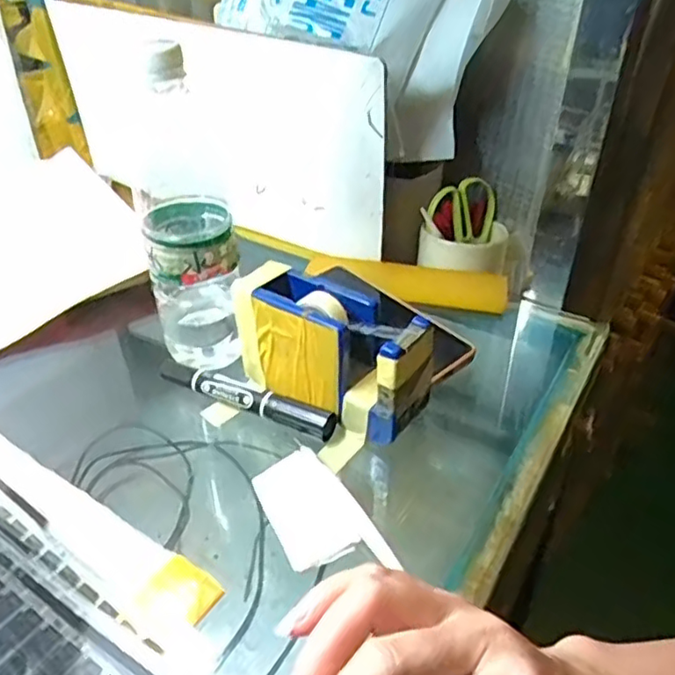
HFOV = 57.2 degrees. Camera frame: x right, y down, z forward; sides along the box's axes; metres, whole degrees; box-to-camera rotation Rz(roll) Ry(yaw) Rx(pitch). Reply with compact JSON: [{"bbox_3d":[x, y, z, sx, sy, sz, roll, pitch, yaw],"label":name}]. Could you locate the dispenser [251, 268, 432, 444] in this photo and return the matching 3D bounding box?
[{"bbox_3d":[0.001,0.011,0.413,0.138,0.075,0.048,21,41,29],"label":"dispenser"}]

